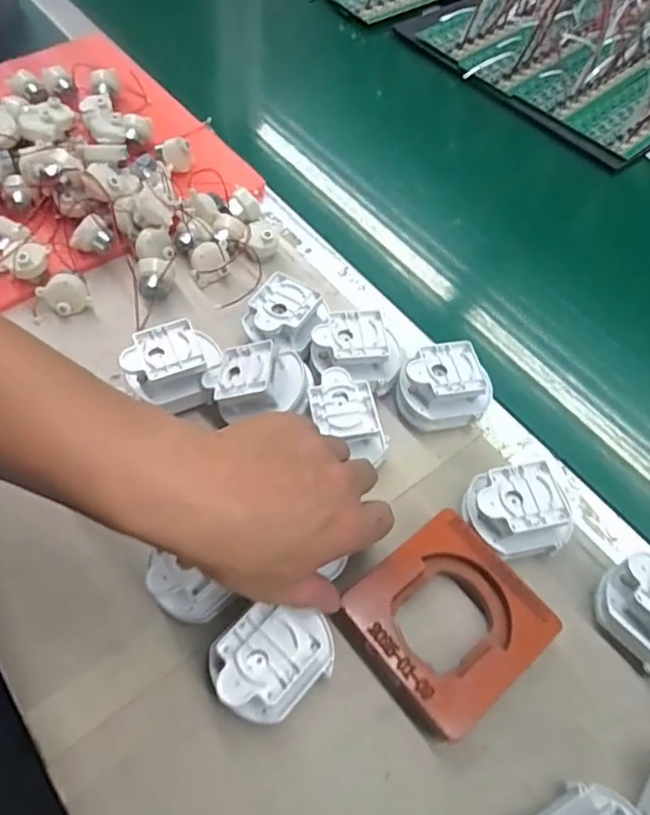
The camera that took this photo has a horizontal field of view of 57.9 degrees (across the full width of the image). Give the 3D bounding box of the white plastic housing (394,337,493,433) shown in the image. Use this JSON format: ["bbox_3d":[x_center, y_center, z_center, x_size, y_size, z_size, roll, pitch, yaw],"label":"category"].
[{"bbox_3d":[0.086,-0.012,0.445,0.063,0.049,0.058,-16,60,-13],"label":"white plastic housing"}]

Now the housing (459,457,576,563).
[{"bbox_3d":[0.126,0.071,0.398,0.058,0.049,0.056,-6,59,-7],"label":"housing"}]

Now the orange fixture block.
[{"bbox_3d":[0.075,0.132,0.366,0.106,0.030,0.099,-34,66,-22],"label":"orange fixture block"}]

